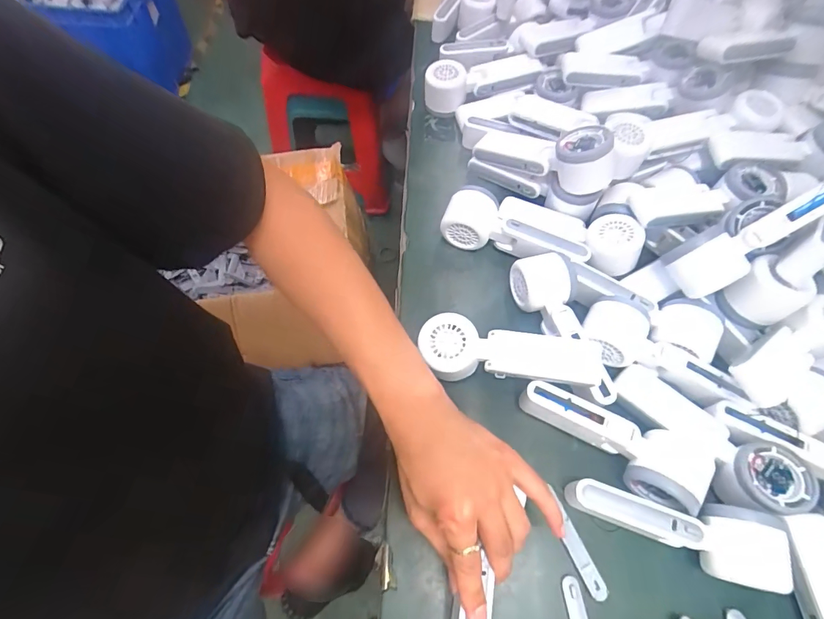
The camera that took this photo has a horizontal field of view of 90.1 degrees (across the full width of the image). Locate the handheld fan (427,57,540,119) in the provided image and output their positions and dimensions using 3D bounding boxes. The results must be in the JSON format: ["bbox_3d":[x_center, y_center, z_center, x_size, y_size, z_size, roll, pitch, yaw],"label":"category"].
[{"bbox_3d":[0.095,-0.314,0.556,0.162,0.049,0.047,-13,65,-9],"label":"handheld fan"}]

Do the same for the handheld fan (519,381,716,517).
[{"bbox_3d":[0.183,0.116,0.377,0.171,0.043,0.063,29,67,12],"label":"handheld fan"}]

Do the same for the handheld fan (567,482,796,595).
[{"bbox_3d":[0.214,0.185,0.344,0.158,0.048,0.056,10,64,4],"label":"handheld fan"}]

